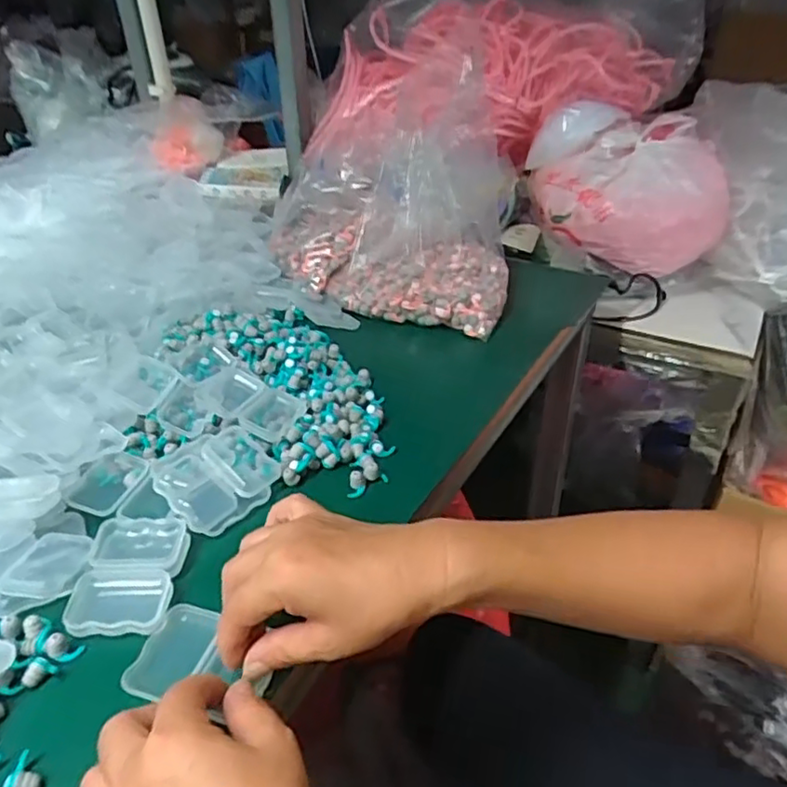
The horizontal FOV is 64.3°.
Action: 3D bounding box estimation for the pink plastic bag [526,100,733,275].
[{"bbox_3d":[0.312,-0.279,0.836,0.229,0.146,0.179,-3,35,-4],"label":"pink plastic bag"}]

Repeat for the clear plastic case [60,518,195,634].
[{"bbox_3d":[-0.166,0.115,0.393,0.060,0.017,0.077,-1,35,-1],"label":"clear plastic case"}]

